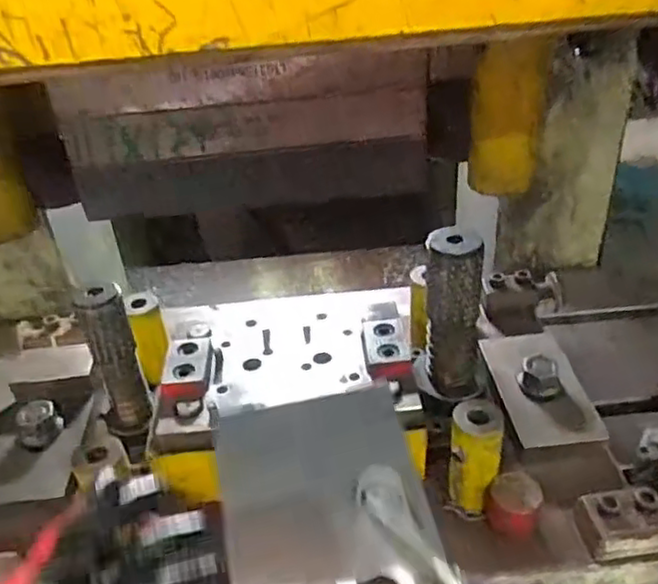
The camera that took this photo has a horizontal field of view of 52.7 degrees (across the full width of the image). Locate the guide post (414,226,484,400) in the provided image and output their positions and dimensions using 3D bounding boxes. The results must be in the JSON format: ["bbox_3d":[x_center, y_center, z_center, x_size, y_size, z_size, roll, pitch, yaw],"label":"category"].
[{"bbox_3d":[0.106,0.026,0.578,0.057,0.161,0.043,3,36,11],"label":"guide post"}]

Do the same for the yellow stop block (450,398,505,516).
[{"bbox_3d":[0.118,0.138,0.543,0.040,0.096,0.043,6,36,15],"label":"yellow stop block"}]

